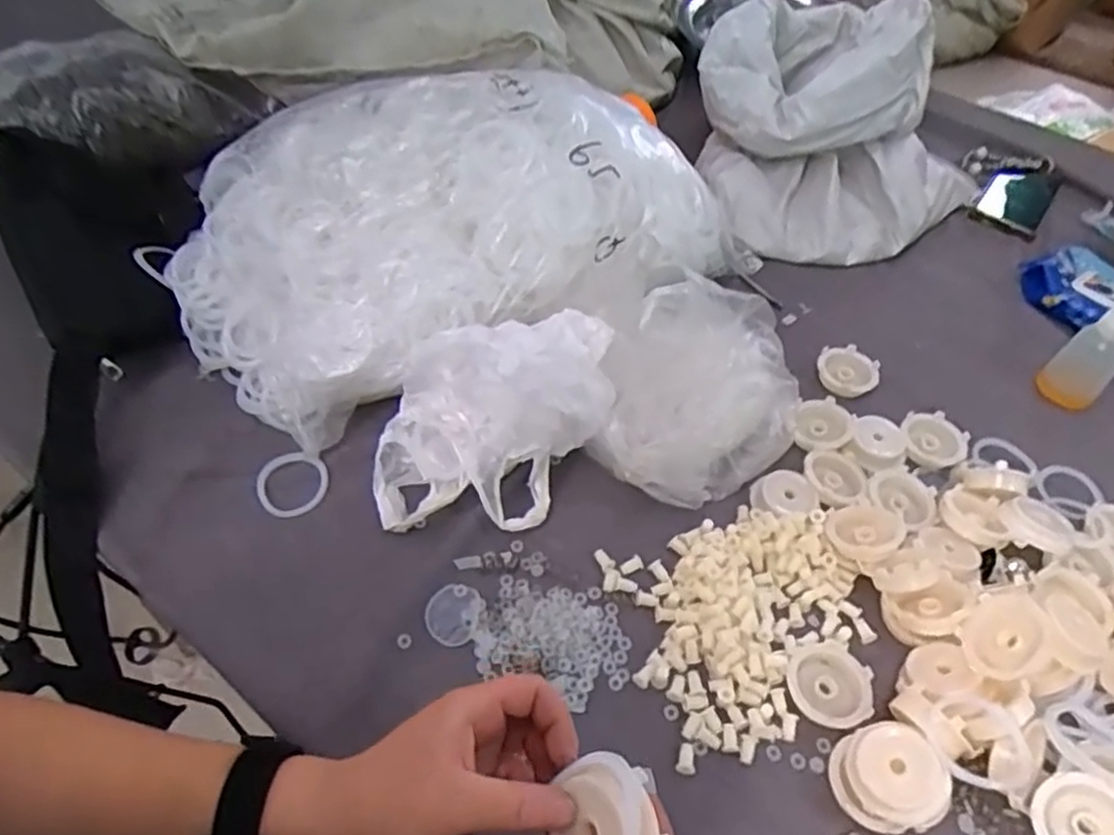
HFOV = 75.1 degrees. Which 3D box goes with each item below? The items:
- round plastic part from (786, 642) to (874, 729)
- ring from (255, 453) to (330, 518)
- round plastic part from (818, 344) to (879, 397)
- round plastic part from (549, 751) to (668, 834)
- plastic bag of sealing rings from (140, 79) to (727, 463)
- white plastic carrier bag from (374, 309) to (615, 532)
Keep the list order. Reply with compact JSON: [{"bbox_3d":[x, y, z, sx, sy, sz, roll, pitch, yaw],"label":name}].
[{"bbox_3d":[0.178,0.175,0.474,0.054,0.011,0.053,2,50,-3],"label":"round plastic part"},{"bbox_3d":[-0.202,0.051,0.553,0.052,0.006,0.052,-5,61,-12],"label":"ring"},{"bbox_3d":[0.269,-0.044,0.667,0.051,0.017,0.046,9,50,3],"label":"round plastic part"},{"bbox_3d":[0.025,0.175,0.314,0.044,0.020,0.047,17,75,30],"label":"round plastic part"},{"bbox_3d":[-0.075,-0.161,0.626,0.497,0.163,0.284,-10,52,-13],"label":"plastic bag of sealing rings"},{"bbox_3d":[-0.048,0.002,0.522,0.164,0.130,0.113,0,50,-4],"label":"white plastic carrier bag"}]

